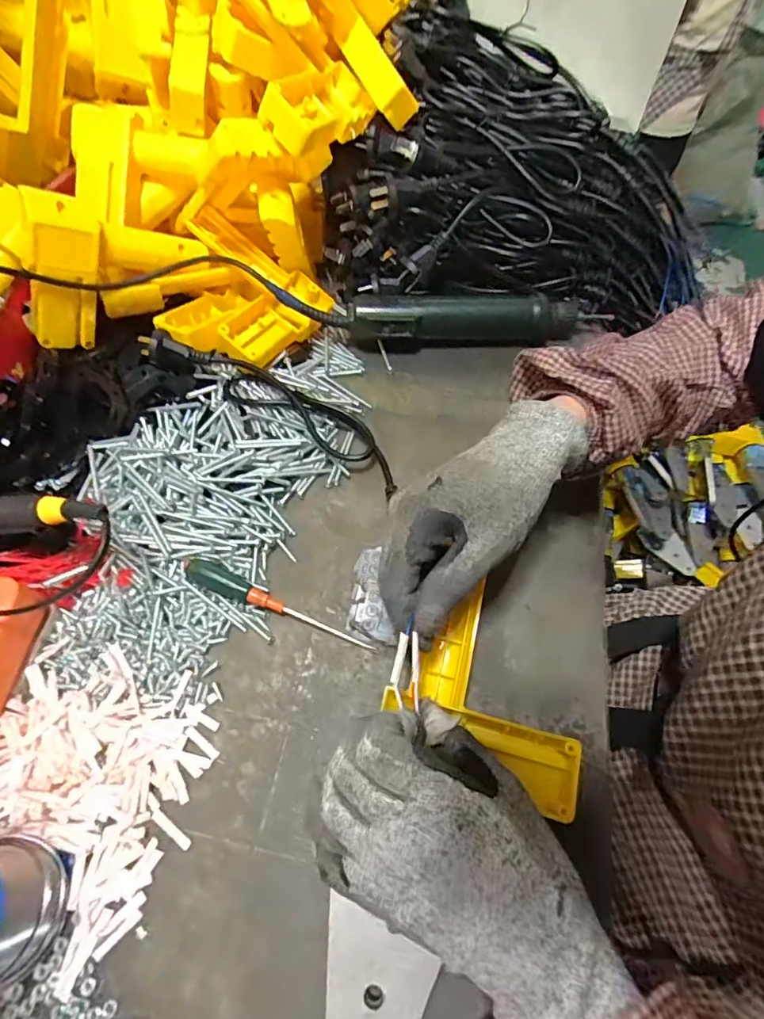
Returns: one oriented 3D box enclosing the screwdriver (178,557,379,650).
[{"bbox_3d":[-0.073,0.065,0.345,0.143,0.022,0.016,19,61,7],"label":"screwdriver"}]

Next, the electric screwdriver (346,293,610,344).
[{"bbox_3d":[0.089,-0.187,0.485,0.240,0.045,0.050,-2,61,-4],"label":"electric screwdriver"}]

